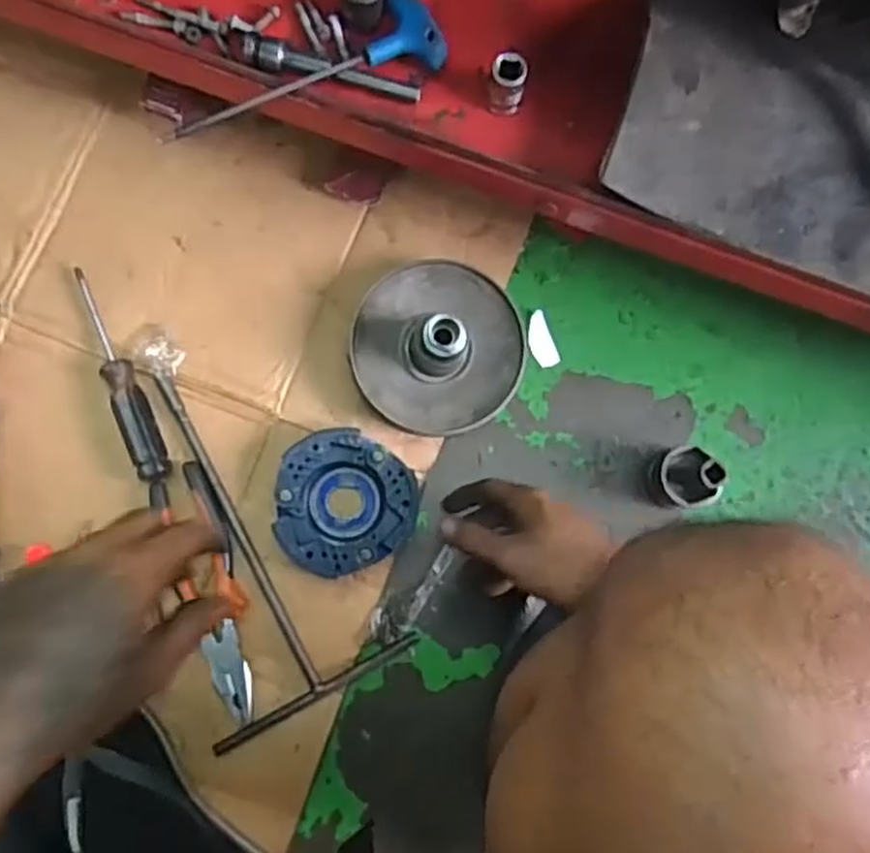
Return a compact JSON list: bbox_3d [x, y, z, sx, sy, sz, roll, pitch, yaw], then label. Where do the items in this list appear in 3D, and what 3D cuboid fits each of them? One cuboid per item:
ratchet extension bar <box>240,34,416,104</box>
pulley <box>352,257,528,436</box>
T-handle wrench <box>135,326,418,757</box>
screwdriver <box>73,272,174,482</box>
[{"bbox_3d":[-0.072,-0.244,0.524,0.124,0.018,0.023,16,84,-2],"label":"ratchet extension bar"},{"bbox_3d":[0.004,-0.067,0.621,0.139,0.081,0.140,0,85,-3],"label":"pulley"},{"bbox_3d":[-0.166,0.071,0.621,0.161,0.022,0.333,-27,87,-5],"label":"T-handle wrench"},{"bbox_3d":[-0.261,-0.042,0.621,0.028,0.022,0.186,-24,87,-5],"label":"screwdriver"}]

